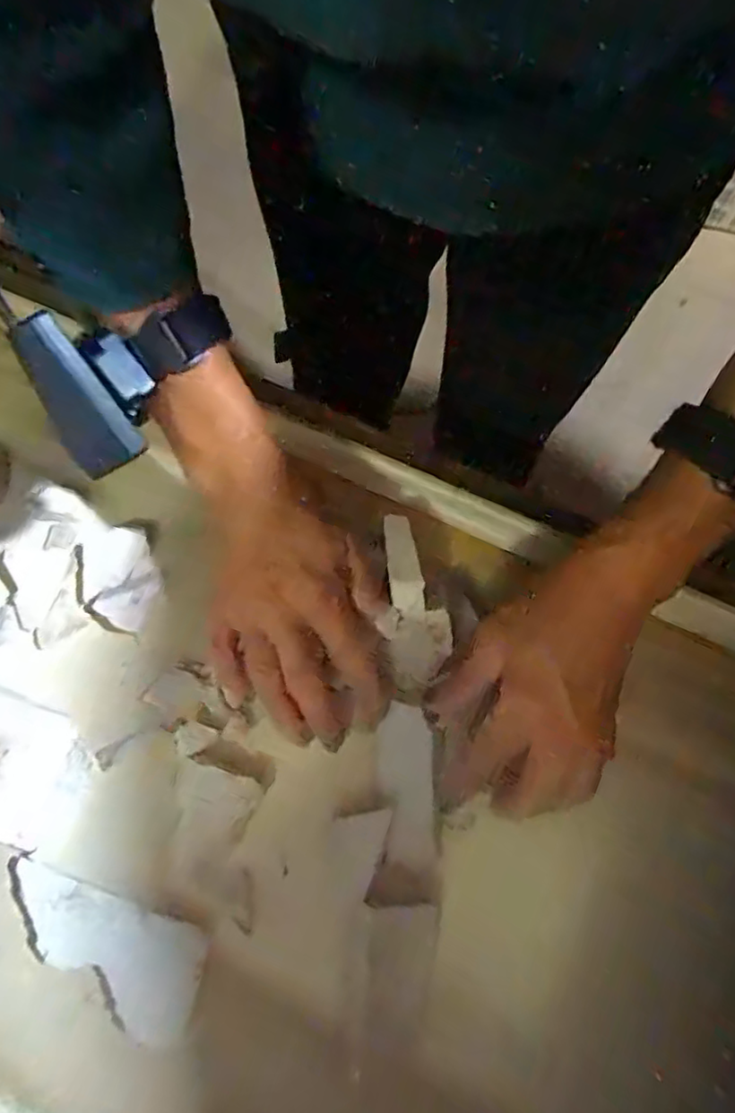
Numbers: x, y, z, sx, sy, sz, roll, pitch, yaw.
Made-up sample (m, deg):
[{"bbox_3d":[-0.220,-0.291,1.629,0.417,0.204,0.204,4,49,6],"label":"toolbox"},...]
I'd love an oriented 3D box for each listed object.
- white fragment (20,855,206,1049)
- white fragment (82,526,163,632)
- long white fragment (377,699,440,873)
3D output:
[{"bbox_3d":[-0.140,0.205,0.323,0.109,0.005,0.051,20,68,2],"label":"white fragment"},{"bbox_3d":[-0.156,0.012,0.392,0.047,0.005,0.067,-7,69,-9],"label":"white fragment"},{"bbox_3d":[0.022,0.130,0.352,0.031,0.010,0.089,-1,77,-4],"label":"long white fragment"}]

